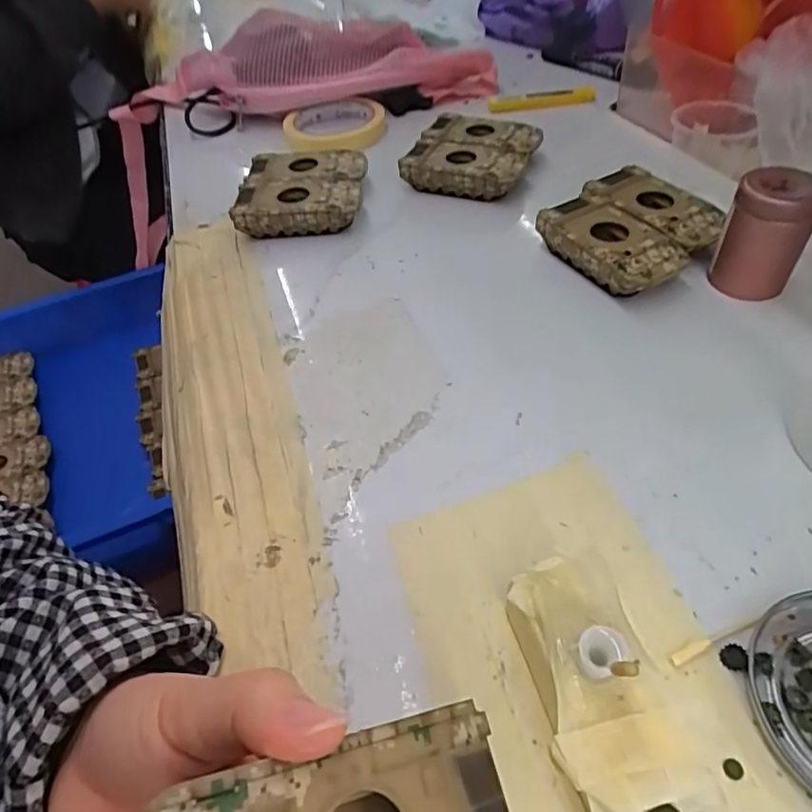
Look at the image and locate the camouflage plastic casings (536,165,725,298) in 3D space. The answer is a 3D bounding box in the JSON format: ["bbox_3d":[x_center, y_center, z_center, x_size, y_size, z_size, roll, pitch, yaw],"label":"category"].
[{"bbox_3d":[0.151,-0.116,0.388,0.106,0.027,0.093,-33,53,-22],"label":"camouflage plastic casings"}]

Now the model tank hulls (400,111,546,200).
[{"bbox_3d":[0.056,-0.206,0.477,0.089,0.033,0.093,16,52,20],"label":"model tank hulls"}]

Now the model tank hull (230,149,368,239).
[{"bbox_3d":[-0.082,-0.174,0.463,0.096,0.027,0.099,-2,48,4],"label":"model tank hull"}]

